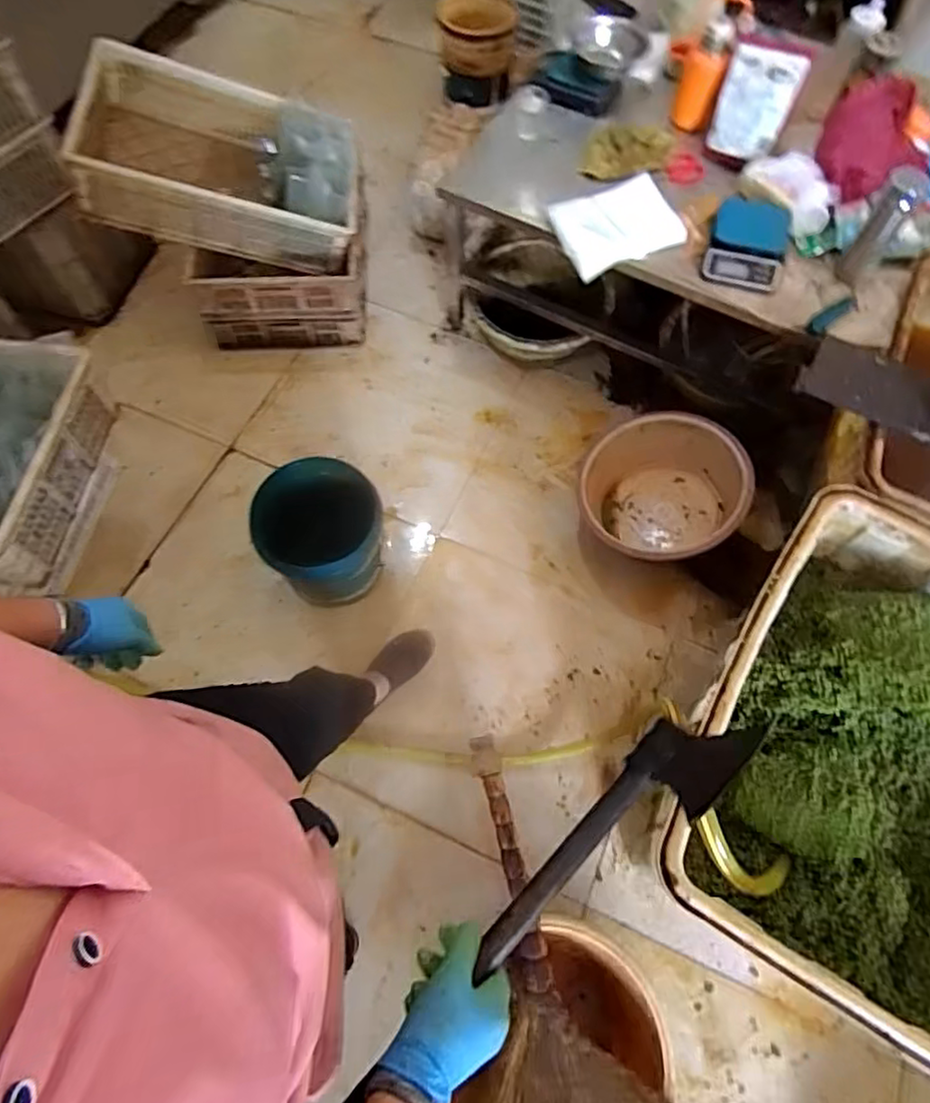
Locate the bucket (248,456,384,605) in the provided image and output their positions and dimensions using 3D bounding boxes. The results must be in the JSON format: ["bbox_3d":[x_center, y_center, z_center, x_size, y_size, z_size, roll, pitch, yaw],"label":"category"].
[{"bbox_3d":[-0.301,-0.018,1.385,0.242,0.275,0.231,0,66,-1],"label":"bucket"}]

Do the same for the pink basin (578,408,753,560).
[{"bbox_3d":[0.453,-0.131,1.488,0.358,0.218,0.327,0,66,-1],"label":"pink basin"}]

